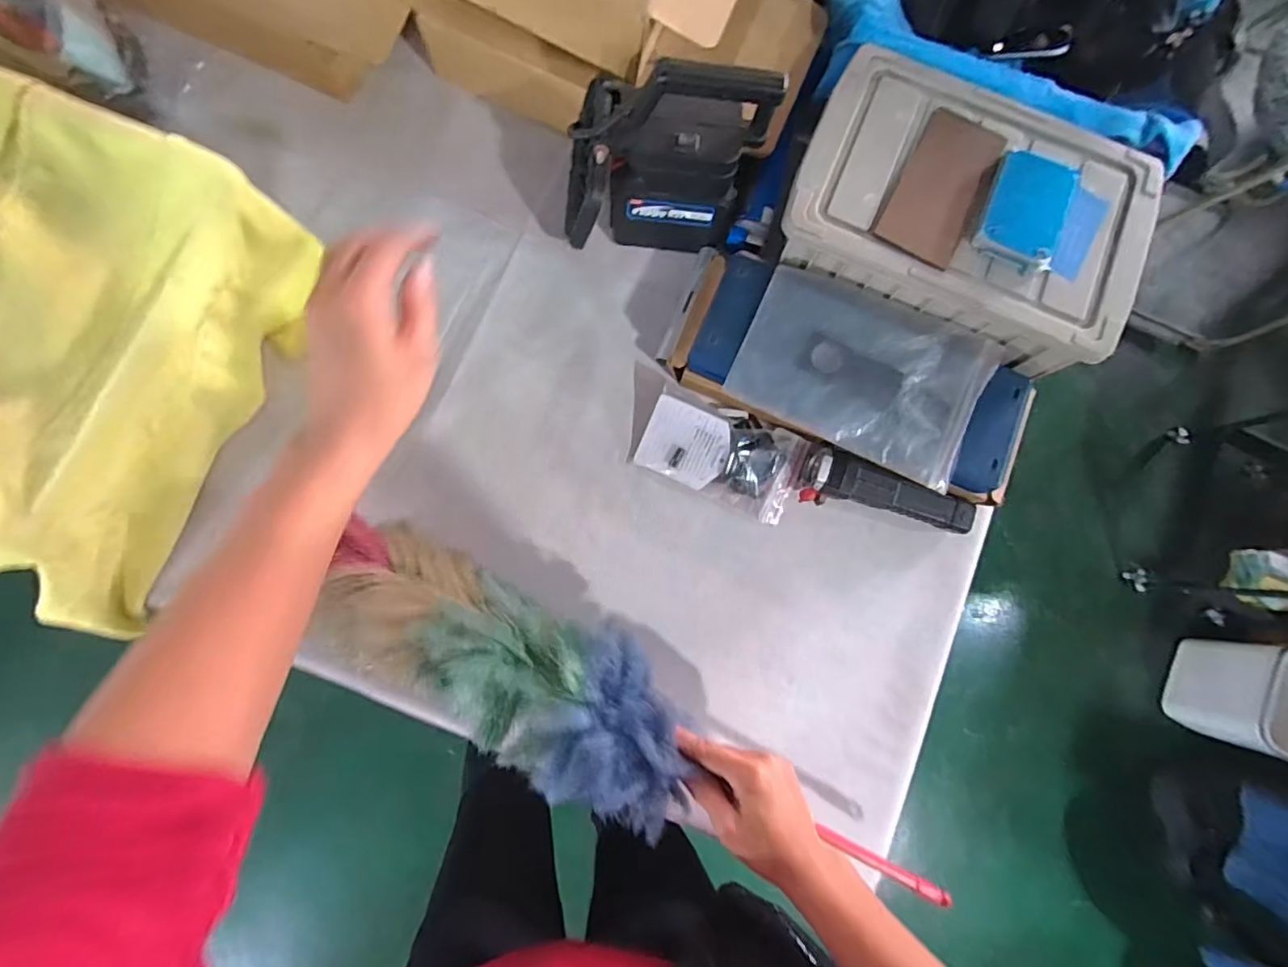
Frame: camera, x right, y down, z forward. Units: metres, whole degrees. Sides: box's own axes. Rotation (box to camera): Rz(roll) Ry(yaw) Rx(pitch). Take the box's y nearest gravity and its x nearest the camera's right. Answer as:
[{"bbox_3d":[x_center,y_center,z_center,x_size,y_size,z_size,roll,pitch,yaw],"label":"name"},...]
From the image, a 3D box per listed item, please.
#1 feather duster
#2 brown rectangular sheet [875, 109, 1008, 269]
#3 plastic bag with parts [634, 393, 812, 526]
[{"bbox_3d":[-0.019,0.201,0.454,0.533,0.117,0.126,32,81,1],"label":"feather duster"},{"bbox_3d":[0.258,-0.258,0.478,0.068,0.013,0.151,28,81,-1],"label":"brown rectangular sheet"},{"bbox_3d":[0.076,-0.028,0.536,0.152,0.030,0.086,24,99,-5],"label":"plastic bag with parts"}]

